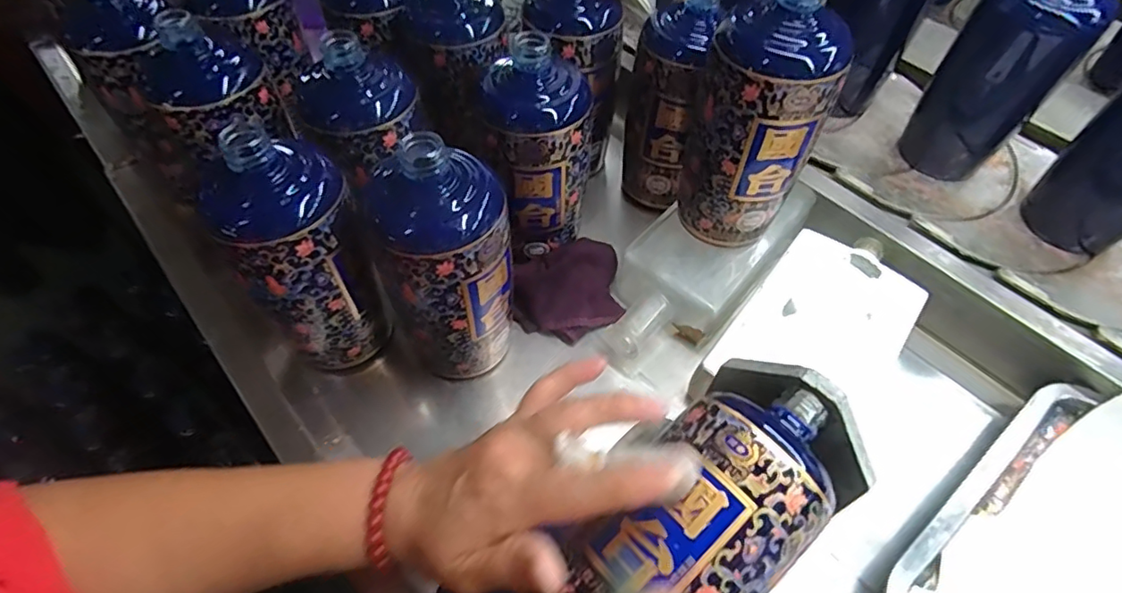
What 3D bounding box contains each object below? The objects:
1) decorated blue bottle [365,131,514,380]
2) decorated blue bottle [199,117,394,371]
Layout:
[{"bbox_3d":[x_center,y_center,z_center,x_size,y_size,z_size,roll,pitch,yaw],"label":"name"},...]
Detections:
[{"bbox_3d":[-0.072,-0.015,0.365,0.081,0.174,0.064,-16,57,-8],"label":"decorated blue bottle"},{"bbox_3d":[-0.165,-0.024,0.370,0.079,0.174,0.068,-30,60,-17],"label":"decorated blue bottle"}]

